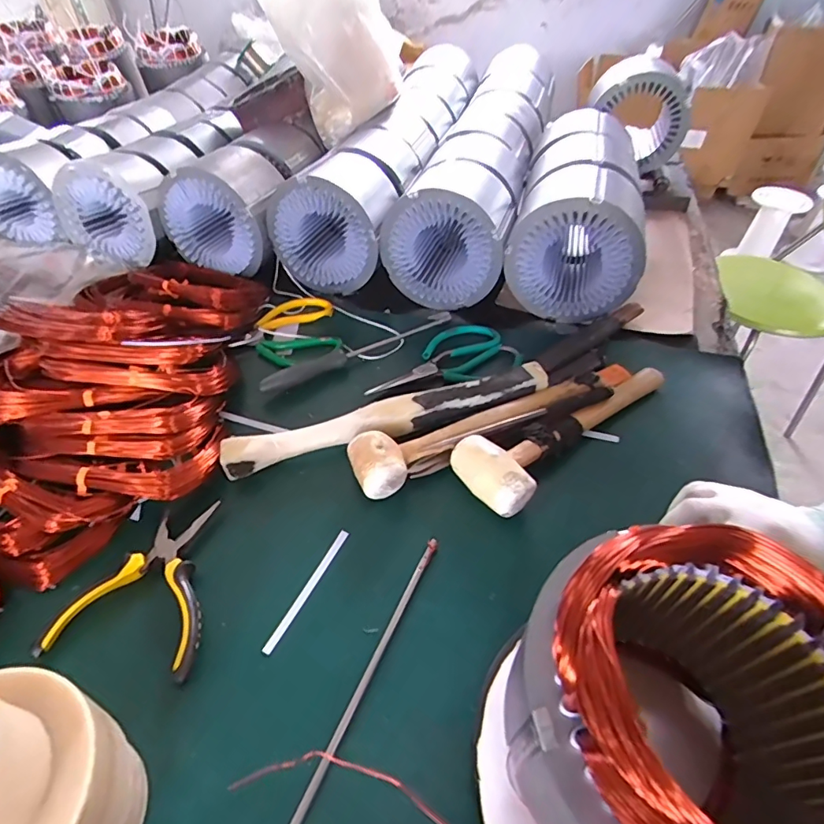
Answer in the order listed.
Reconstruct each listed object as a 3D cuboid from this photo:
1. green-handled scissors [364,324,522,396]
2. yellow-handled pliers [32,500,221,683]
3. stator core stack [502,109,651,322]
[{"bbox_3d":[0.032,-0.056,0.570,0.184,0.010,0.093,-27,53,-23],"label":"green-handled scissors"},{"bbox_3d":[-0.219,0.138,0.385,0.114,0.016,0.136,-5,47,-5],"label":"yellow-handled pliers"},{"bbox_3d":[0.248,-0.318,0.729,0.161,0.154,0.432,12,48,10],"label":"stator core stack"}]

